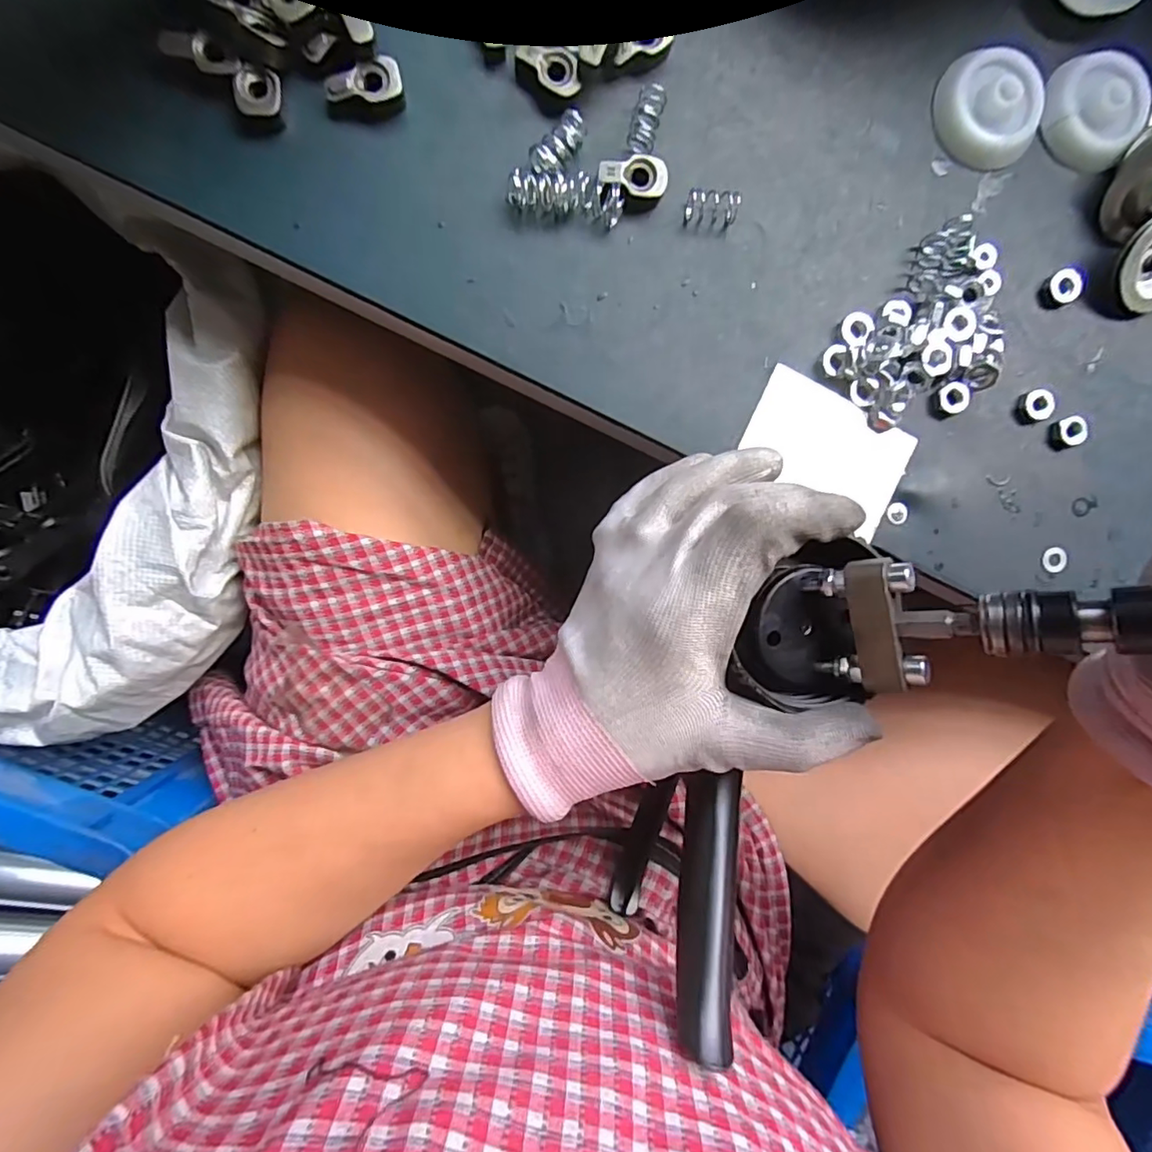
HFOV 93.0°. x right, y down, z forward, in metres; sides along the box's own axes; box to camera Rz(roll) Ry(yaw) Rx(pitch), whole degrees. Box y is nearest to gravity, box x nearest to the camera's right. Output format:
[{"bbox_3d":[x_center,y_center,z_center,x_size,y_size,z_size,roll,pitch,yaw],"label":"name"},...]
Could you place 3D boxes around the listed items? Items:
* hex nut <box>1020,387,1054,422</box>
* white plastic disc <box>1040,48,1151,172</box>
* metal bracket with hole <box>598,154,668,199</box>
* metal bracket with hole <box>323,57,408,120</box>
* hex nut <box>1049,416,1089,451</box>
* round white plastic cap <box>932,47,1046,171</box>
[{"bbox_3d":[0.214,-0.079,0.254,0.014,0.005,0.014,-16,95,-3],"label":"hex nut"},{"bbox_3d":[0.234,-0.210,0.248,0.046,0.016,0.046,0,94,-4],"label":"white plastic disc"},{"bbox_3d":[0.024,-0.168,0.232,0.028,0.009,0.015,4,94,-4],"label":"metal bracket with hole"},{"bbox_3d":[-0.085,-0.195,0.221,0.031,0.012,0.014,-16,95,-3],"label":"metal bracket with hole"},{"bbox_3d":[0.231,-0.067,0.256,0.015,0.006,0.013,-16,95,-3],"label":"hex nut"},{"bbox_3d":[0.185,-0.209,0.244,0.048,0.014,0.048,0,94,-4],"label":"round white plastic cap"}]

